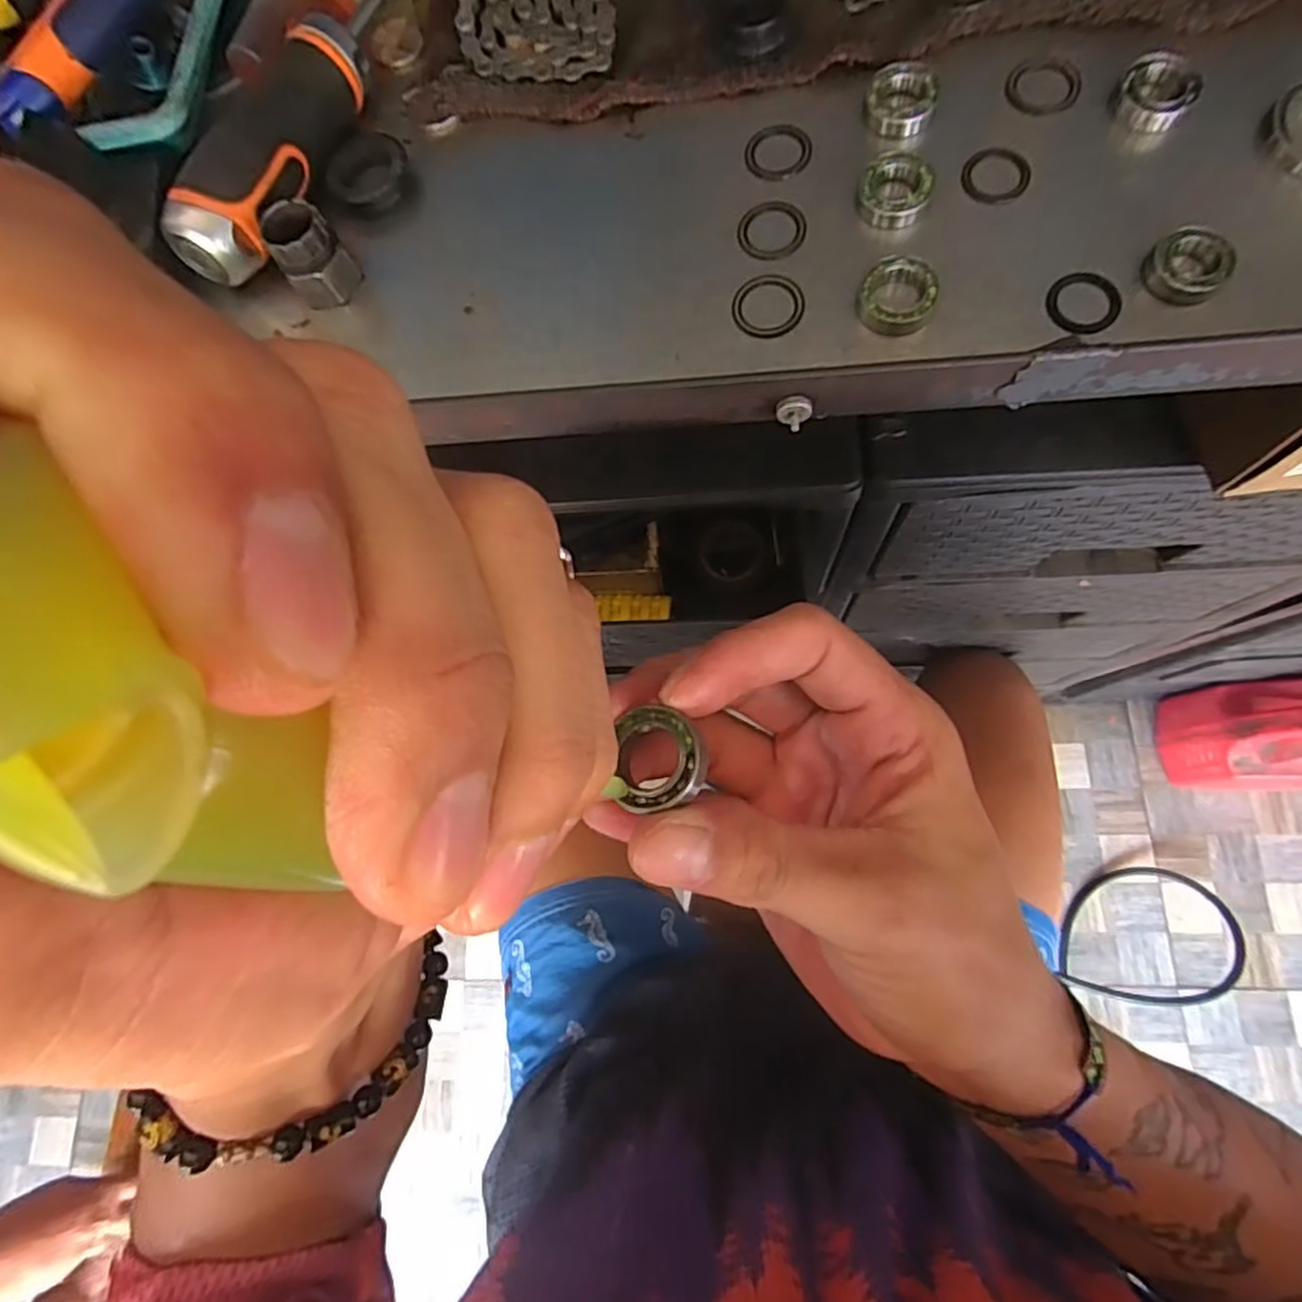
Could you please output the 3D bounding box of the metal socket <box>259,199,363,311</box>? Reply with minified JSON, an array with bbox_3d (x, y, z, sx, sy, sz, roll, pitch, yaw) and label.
[{"bbox_3d":[-0.130,-0.151,0.266,0.024,0.033,0.025,-1,76,6],"label":"metal socket"}]

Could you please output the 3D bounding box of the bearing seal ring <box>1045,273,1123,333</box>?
[{"bbox_3d":[0.147,-0.119,0.236,0.023,0.004,0.024,-1,76,6],"label":"bearing seal ring"}]

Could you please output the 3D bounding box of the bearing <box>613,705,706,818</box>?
[{"bbox_3d":[0.002,0.025,0.161,0.020,0.006,0.021,-12,72,22],"label":"bearing"}]

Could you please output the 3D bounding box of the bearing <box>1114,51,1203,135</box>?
[{"bbox_3d":[0.181,-0.201,0.248,0.025,0.012,0.025,-1,76,6],"label":"bearing"}]

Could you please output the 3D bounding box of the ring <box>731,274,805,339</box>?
[{"bbox_3d":[0.043,-0.125,0.252,0.025,0.004,0.025,-1,76,6],"label":"ring"}]

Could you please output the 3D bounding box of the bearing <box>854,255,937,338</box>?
[{"bbox_3d":[0.086,-0.125,0.242,0.026,0.010,0.022,11,78,9],"label":"bearing"}]

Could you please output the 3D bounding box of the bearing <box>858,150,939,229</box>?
[{"bbox_3d":[0.089,-0.169,0.251,0.024,0.010,0.022,-1,76,6],"label":"bearing"}]

